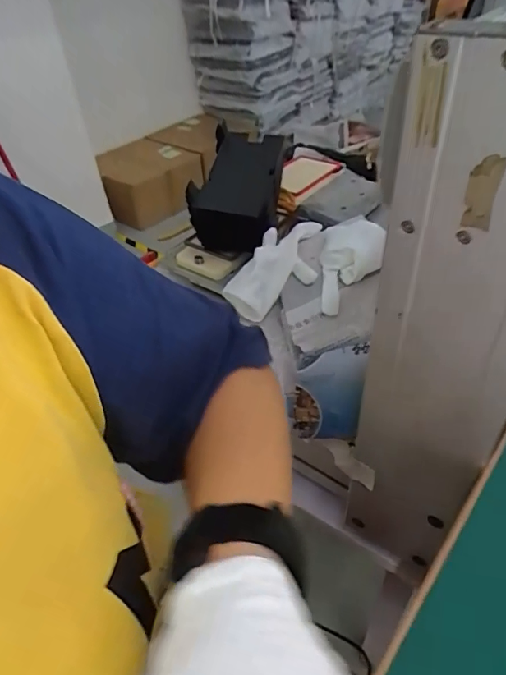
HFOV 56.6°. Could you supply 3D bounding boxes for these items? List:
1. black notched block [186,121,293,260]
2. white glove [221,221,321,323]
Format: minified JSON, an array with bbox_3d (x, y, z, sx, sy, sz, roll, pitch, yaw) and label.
[{"bbox_3d":[-0.018,-0.194,0.631,0.103,0.081,0.187,4,56,10],"label":"black notched block"},{"bbox_3d":[0.037,-0.094,0.580,0.152,0.070,0.070,-47,51,-3],"label":"white glove"}]

